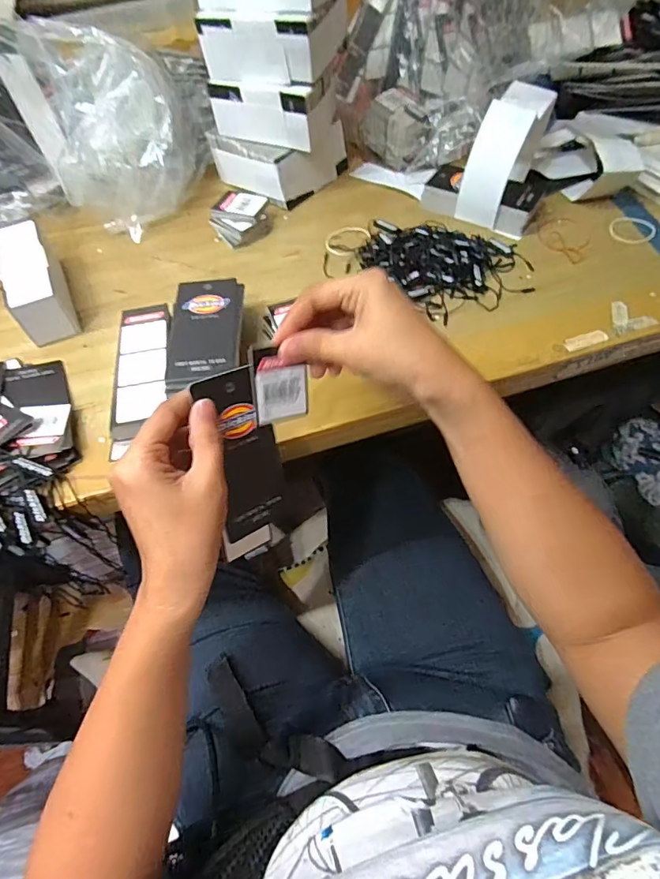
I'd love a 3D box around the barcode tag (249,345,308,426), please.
[{"bbox_3d":[-0.031,-0.035,0.295,0.037,0.050,0.004,-15,29,-26],"label":"barcode tag"}]

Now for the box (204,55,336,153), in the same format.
[{"bbox_3d":[-0.057,-0.351,0.484,0.107,0.054,0.083,18,60,14],"label":"box"}]

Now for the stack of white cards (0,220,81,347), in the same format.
[{"bbox_3d":[-0.264,-0.144,0.420,0.038,0.048,0.125,-25,59,-12],"label":"stack of white cards"}]

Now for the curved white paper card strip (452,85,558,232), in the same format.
[{"bbox_3d":[0.169,-0.275,0.452,0.055,0.087,0.097,22,61,17],"label":"curved white paper card strip"}]

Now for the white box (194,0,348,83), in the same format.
[{"bbox_3d":[-0.052,-0.390,0.447,0.117,0.046,0.094,13,59,12],"label":"white box"}]

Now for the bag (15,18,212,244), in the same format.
[{"bbox_3d":[-0.205,-0.328,0.482,0.153,0.136,0.201,-19,58,-9],"label":"bag"}]

